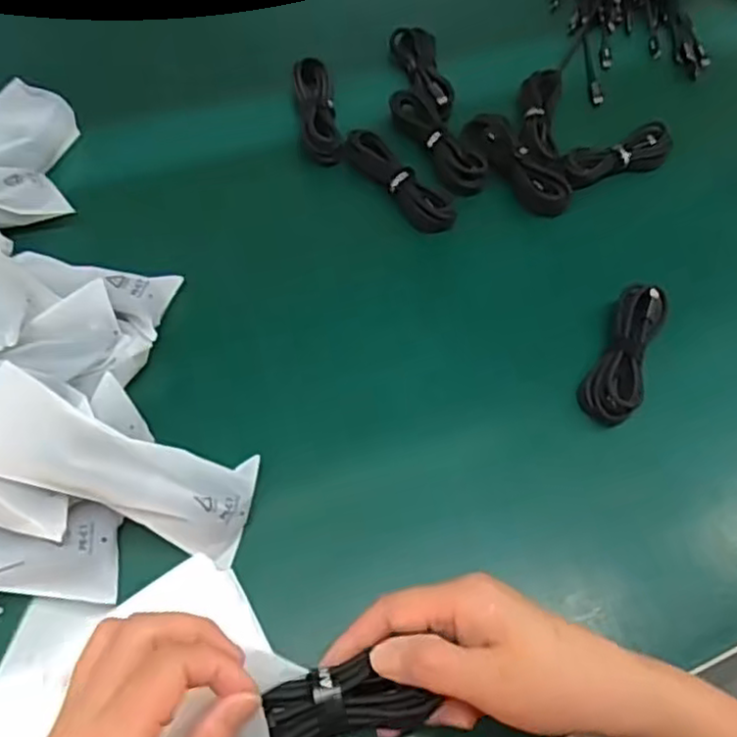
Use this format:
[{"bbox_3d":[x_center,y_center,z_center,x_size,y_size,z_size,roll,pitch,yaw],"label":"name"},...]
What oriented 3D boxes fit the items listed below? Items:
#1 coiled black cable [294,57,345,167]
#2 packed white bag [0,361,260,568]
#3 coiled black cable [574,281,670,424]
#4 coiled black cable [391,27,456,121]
[{"bbox_3d":[-0.041,-0.212,0.559,0.032,0.027,0.109,-4,60,-9],"label":"coiled black cable"},{"bbox_3d":[-0.132,0.053,0.363,0.150,0.018,0.052,28,58,-19],"label":"packed white bag"},{"bbox_3d":[0.175,-0.012,0.460,0.036,0.021,0.106,26,60,9],"label":"coiled black cable"},{"bbox_3d":[0.047,-0.259,0.594,0.035,0.018,0.113,-7,61,-10],"label":"coiled black cable"}]

